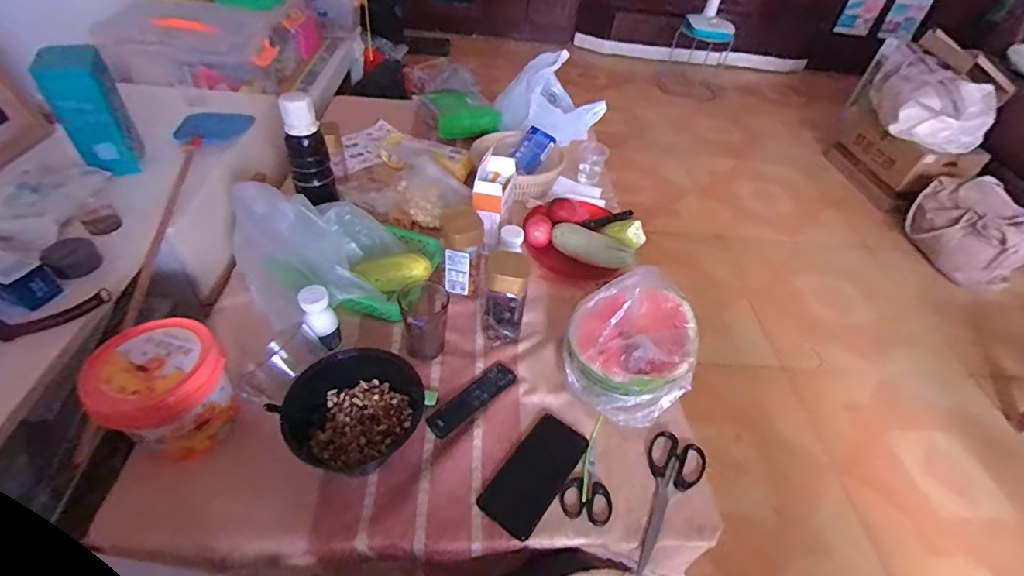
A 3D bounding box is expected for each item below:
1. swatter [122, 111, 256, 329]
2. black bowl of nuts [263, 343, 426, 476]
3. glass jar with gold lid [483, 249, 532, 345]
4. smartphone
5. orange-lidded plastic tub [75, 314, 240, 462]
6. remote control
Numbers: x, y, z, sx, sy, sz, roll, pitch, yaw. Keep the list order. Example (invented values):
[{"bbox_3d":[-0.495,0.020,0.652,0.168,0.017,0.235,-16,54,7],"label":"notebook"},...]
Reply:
[{"bbox_3d":[-0.574,-0.171,0.822,0.116,0.044,0.560,-1,46,-8],"label":"swatter"},{"bbox_3d":[-0.204,0.157,0.628,0.176,0.063,0.145,-28,55,-30],"label":"black bowl of nuts"},{"bbox_3d":[-0.008,0.014,0.746,0.063,0.143,0.063,3,45,-3],"label":"glass jar with gold lid"},{"bbox_3d":[0.033,0.239,0.625,0.075,0.013,0.163,30,50,22],"label":"smartphone"},{"bbox_3d":[-0.424,0.127,0.593,0.130,0.136,0.127,3,45,-3],"label":"orange-lidded plastic tub"},{"bbox_3d":[-0.055,0.159,0.688,0.042,0.013,0.149,35,52,26],"label":"remote control"}]

